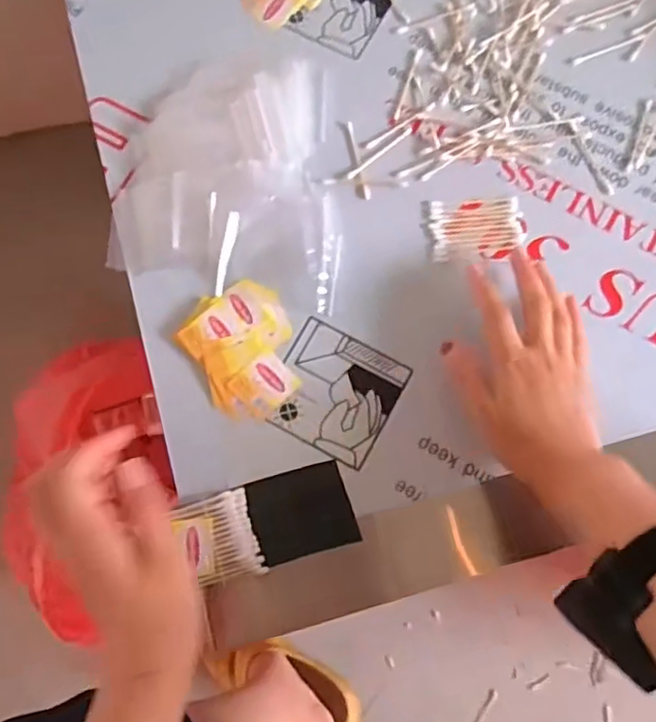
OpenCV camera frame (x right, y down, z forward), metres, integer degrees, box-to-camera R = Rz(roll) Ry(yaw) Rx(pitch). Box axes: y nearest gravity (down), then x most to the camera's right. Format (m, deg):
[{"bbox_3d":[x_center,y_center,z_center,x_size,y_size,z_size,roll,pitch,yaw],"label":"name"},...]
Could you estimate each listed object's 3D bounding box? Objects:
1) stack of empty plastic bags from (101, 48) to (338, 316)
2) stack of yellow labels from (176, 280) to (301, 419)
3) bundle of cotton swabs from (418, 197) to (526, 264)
[{"bbox_3d":[-0.070,-0.156,0.521,0.179,0.015,0.204,10,77,2],"label":"stack of empty plastic bags"},{"bbox_3d":[-0.063,-0.009,0.493,0.079,0.009,0.101,-28,79,-6],"label":"stack of yellow labels"},{"bbox_3d":[0.119,-0.110,0.519,0.080,0.004,0.051,-8,77,-2],"label":"bundle of cotton swabs"}]

